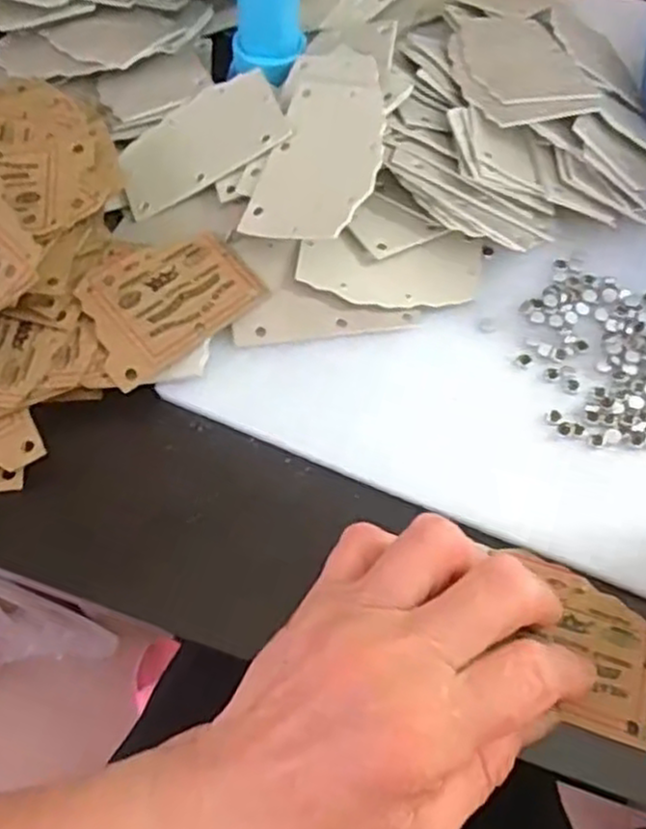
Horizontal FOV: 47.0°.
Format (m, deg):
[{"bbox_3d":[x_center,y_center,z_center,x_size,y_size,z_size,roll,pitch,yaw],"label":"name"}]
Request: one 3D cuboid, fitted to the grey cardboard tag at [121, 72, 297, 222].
[{"bbox_3d":[-0.061,-0.134,0.361,0.084,0.005,0.054,-26,64,7],"label":"grey cardboard tag"}]

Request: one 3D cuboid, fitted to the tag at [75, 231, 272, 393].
[{"bbox_3d":[-0.069,-0.051,0.326,0.077,0.004,0.054,-39,80,-21],"label":"tag"}]

